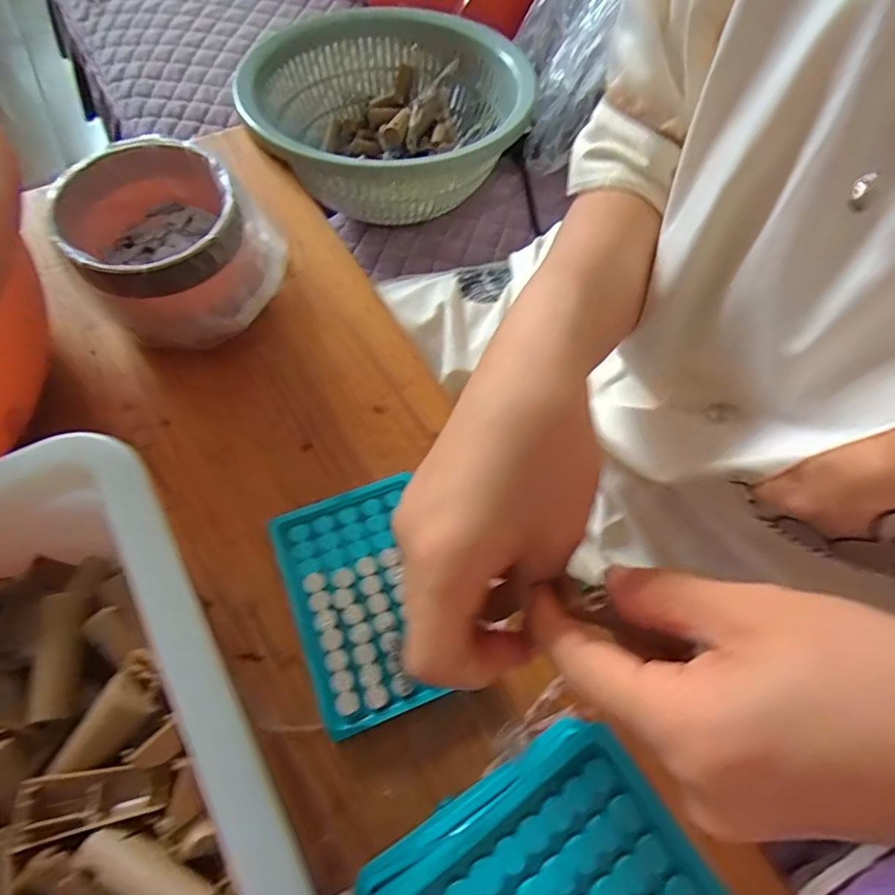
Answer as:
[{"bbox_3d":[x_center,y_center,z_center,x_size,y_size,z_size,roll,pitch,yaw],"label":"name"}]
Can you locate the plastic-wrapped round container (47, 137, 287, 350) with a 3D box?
[{"bbox_3d":[-0.187,-0.143,0.388,0.127,0.089,0.118,1,64,-2],"label":"plastic-wrapped round container"}]

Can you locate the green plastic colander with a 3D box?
[{"bbox_3d":[-0.062,-0.343,0.567,0.267,0.112,0.290,7,64,1],"label":"green plastic colander"}]

